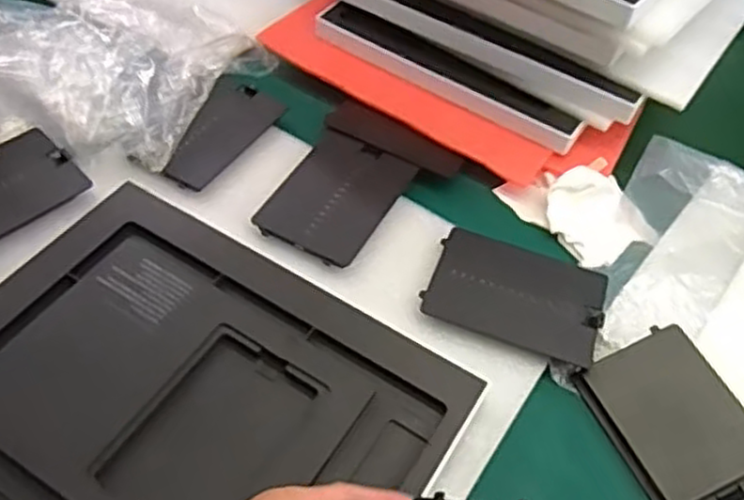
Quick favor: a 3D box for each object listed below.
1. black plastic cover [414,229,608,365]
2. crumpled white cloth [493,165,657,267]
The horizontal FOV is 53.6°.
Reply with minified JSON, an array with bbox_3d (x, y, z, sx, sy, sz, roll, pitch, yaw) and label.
[{"bbox_3d":[0.104,0.029,0.524,0.119,0.009,0.084,17,53,8],"label":"black plastic cover"},{"bbox_3d":[0.165,-0.035,0.582,0.085,0.027,0.101,-23,57,-23],"label":"crumpled white cloth"}]

